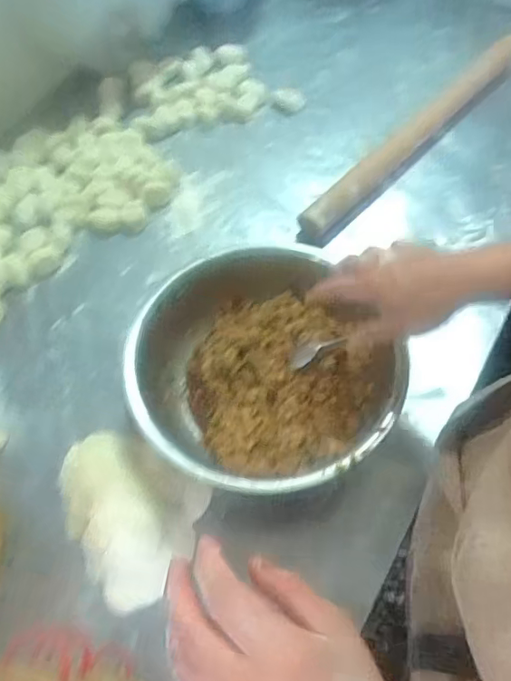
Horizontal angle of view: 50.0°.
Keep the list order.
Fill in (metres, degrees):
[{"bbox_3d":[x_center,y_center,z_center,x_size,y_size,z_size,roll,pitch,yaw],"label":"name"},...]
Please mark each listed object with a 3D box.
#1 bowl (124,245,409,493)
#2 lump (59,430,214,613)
[{"bbox_3d":[0.006,0.024,0.569,0.256,0.098,0.269,-19,61,-9],"label":"bowl"},{"bbox_3d":[-0.133,0.163,0.530,0.152,0.033,0.129,29,65,17],"label":"lump"}]

